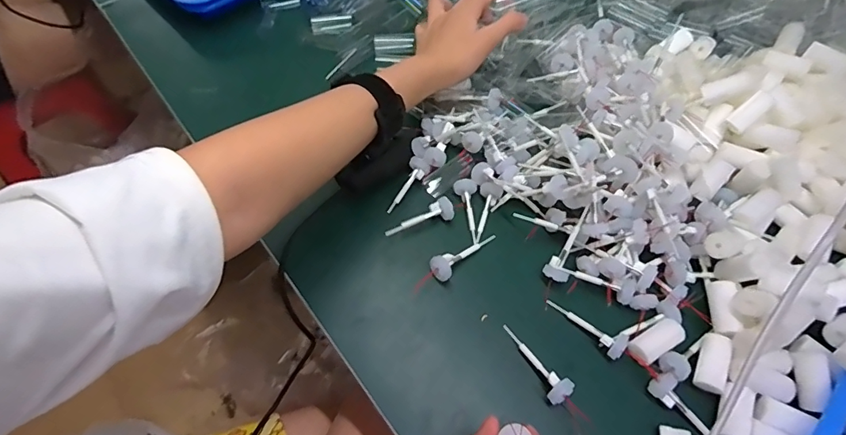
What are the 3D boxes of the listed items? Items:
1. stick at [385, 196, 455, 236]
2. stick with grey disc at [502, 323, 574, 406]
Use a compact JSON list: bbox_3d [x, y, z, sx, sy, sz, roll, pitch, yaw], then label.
[{"bbox_3d":[-0.001,0.004,0.409,0.064,0.014,0.018,-28,63,-18],"label":"stick"},{"bbox_3d":[0.083,0.110,0.350,0.019,0.019,0.066,-28,49,-18],"label":"stick with grey disc"}]

